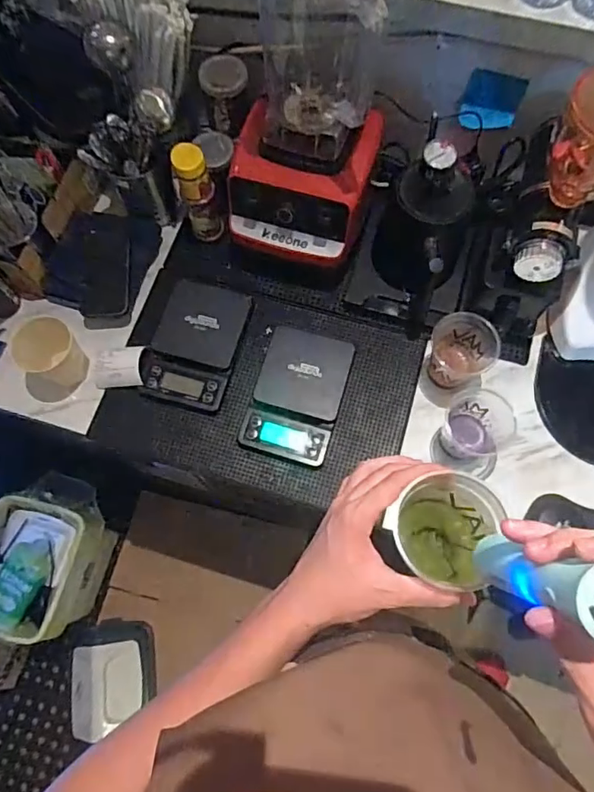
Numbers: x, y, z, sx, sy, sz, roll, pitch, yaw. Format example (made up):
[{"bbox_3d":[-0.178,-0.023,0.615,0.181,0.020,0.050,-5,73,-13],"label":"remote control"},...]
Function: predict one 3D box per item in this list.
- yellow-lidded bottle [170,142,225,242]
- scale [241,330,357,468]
[{"bbox_3d":[-0.145,-0.296,0.758,0.047,0.153,0.046,-18,73,-5],"label":"yellow-lidded bottle"},{"bbox_3d":[0.002,-0.003,0.745,0.125,0.031,0.184,16,73,6],"label":"scale"}]

